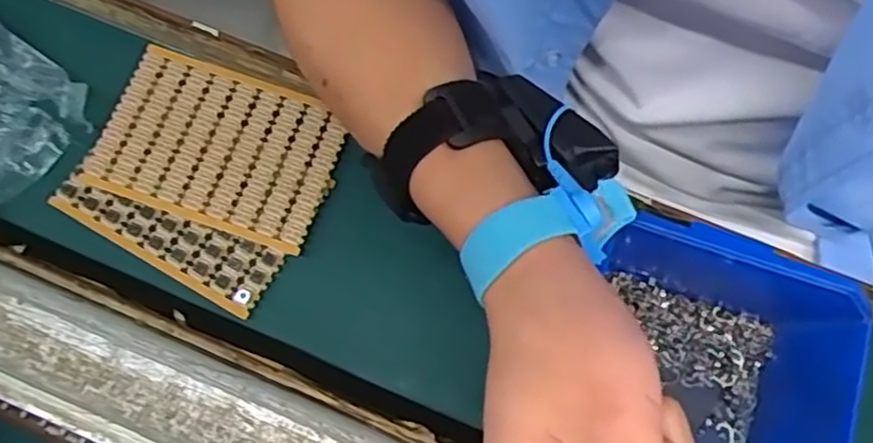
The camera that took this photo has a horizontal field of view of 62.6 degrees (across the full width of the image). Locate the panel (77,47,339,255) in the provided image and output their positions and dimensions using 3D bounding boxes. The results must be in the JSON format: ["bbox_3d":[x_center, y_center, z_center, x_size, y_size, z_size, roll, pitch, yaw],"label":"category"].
[{"bbox_3d":[-0.118,-0.043,0.391,0.124,0.007,0.087,19,77,5],"label":"panel"}]

